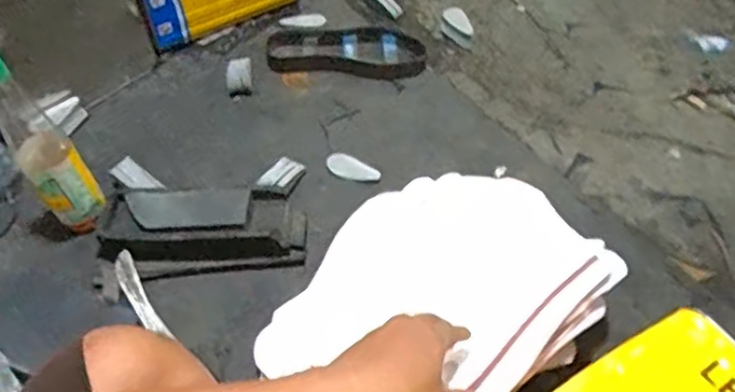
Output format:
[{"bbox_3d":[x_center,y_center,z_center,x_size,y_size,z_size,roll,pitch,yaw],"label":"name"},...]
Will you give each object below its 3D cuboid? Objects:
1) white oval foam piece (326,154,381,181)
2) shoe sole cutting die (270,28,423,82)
[{"bbox_3d":[-0.020,-0.034,0.830,0.076,0.021,0.028,18,55,14],"label":"white oval foam piece"},{"bbox_3d":[-0.031,-0.227,0.966,0.236,0.016,0.113,3,53,3],"label":"shoe sole cutting die"}]

